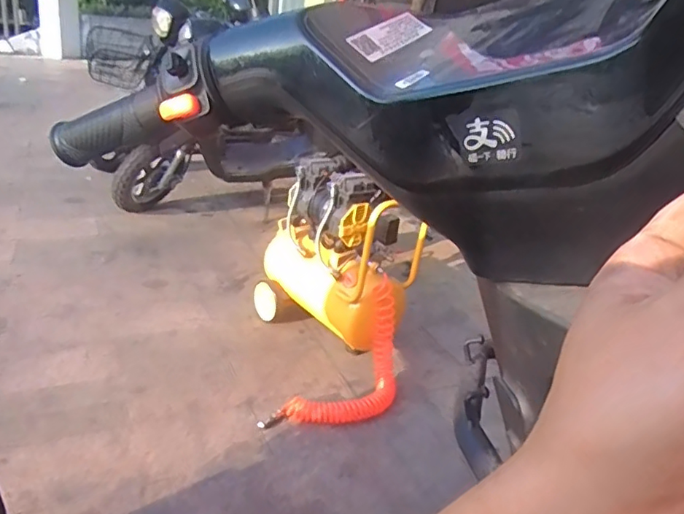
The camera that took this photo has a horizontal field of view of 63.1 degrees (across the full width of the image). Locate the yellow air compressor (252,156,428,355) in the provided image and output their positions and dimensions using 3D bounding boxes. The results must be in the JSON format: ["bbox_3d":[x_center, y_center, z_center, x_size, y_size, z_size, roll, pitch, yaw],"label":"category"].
[{"bbox_3d":[-0.026,0.009,1.754,0.565,0.541,0.263,22,28,27],"label":"yellow air compressor"}]

